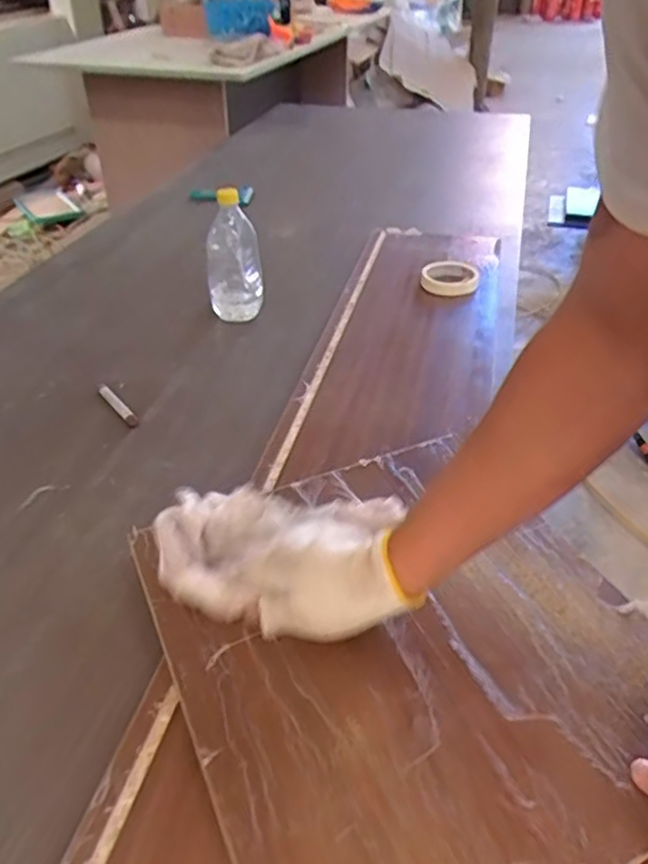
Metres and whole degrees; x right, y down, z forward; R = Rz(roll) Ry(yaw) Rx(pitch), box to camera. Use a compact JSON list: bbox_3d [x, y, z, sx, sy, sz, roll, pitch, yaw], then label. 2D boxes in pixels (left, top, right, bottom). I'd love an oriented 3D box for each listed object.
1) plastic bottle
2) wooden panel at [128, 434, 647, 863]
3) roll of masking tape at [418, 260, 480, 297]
[{"bbox_3d":[-0.140,-0.273,1.036,0.087,0.192,0.077,-6,38,-6],"label":"plastic bottle"},{"bbox_3d":[0.068,0.162,0.539,0.362,0.012,0.402,-17,41,-19],"label":"wooden panel"},{"bbox_3d":[0.211,-0.263,1.131,0.098,0.023,0.115,5,38,8],"label":"roll of masking tape"}]

